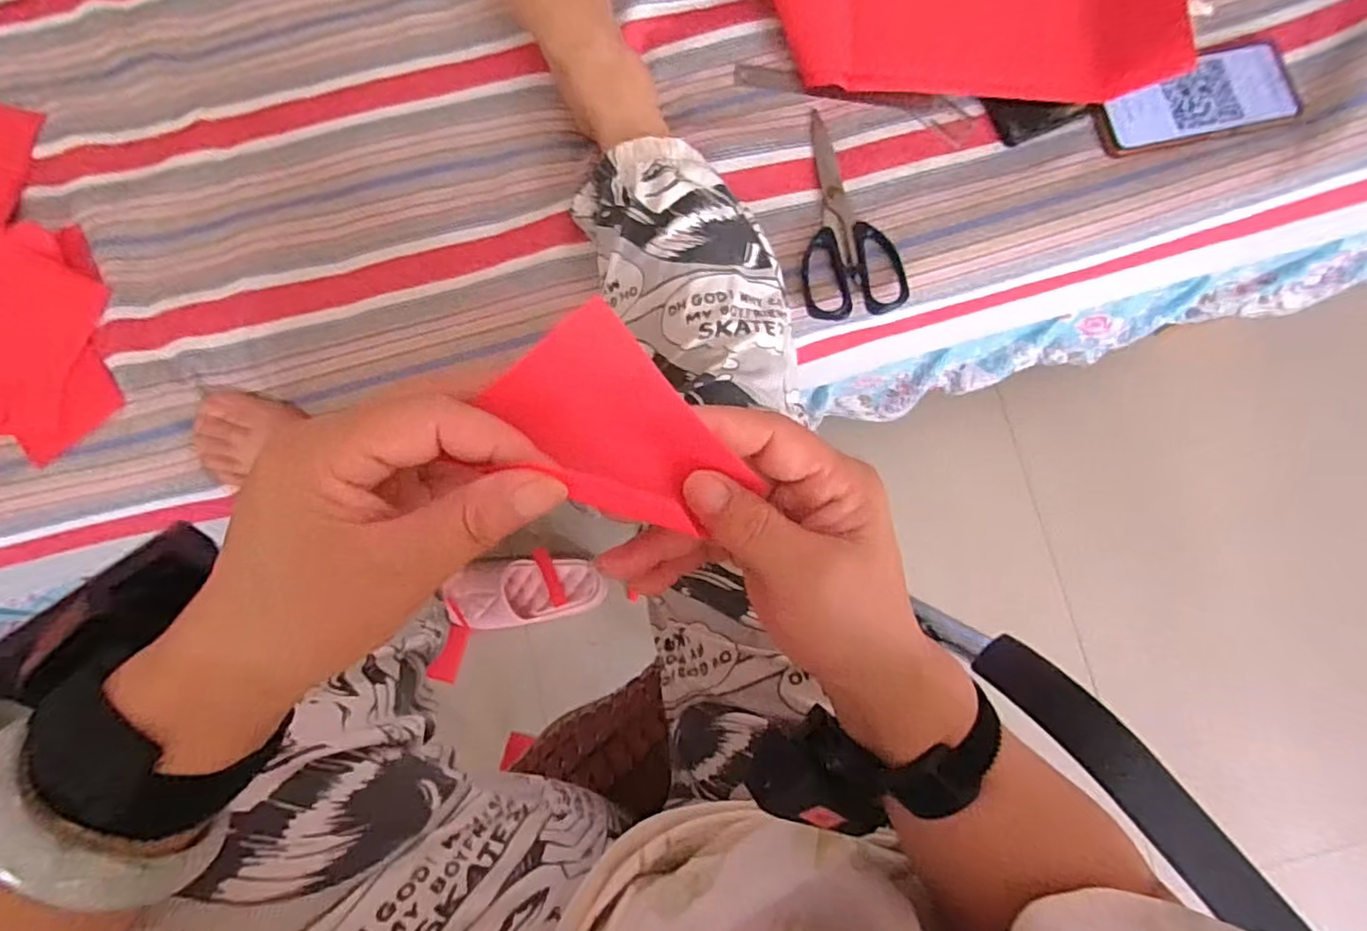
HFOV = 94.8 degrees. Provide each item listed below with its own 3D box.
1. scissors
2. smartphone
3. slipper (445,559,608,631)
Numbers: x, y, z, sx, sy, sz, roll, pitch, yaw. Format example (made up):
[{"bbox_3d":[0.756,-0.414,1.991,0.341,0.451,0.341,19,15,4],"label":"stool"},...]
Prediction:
[{"bbox_3d":[0.132,-0.212,0.527,0.081,0.011,0.178,-7,83,-2],"label":"scissors"},{"bbox_3d":[0.443,-0.318,0.544,0.179,0.009,0.075,-14,84,-3],"label":"smartphone"},{"bbox_3d":[-0.237,0.187,0.937,0.227,0.095,0.097,-5,81,-2],"label":"slipper"}]

